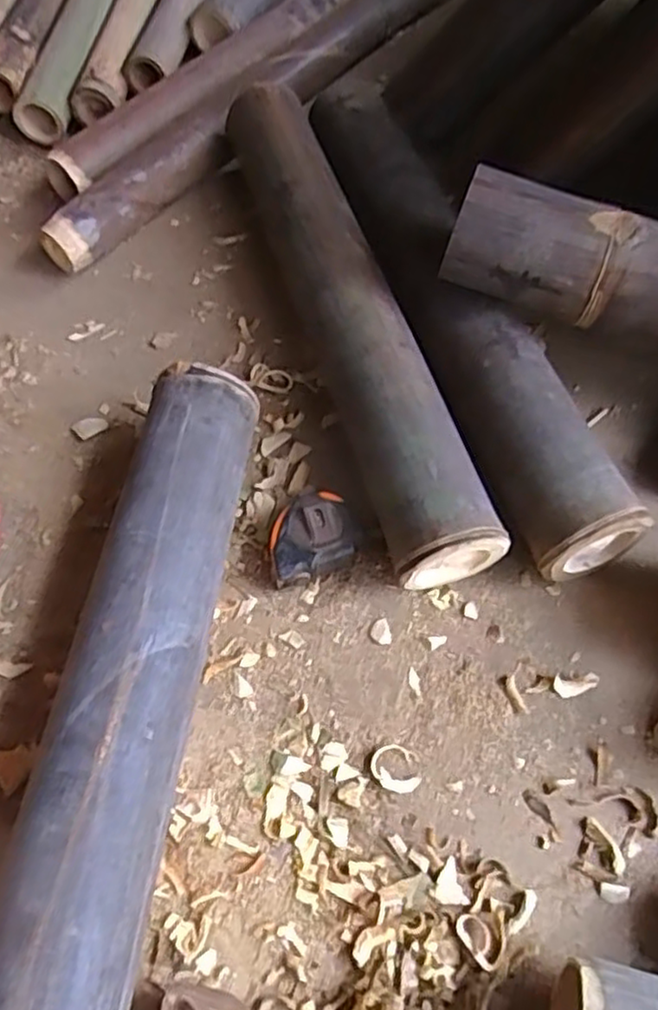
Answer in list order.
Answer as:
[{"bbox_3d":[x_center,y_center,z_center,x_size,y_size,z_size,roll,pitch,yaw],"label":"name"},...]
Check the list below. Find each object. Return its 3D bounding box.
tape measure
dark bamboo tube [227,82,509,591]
[{"bbox_3d":[-0.015,0.024,0.516,0.065,0.036,0.060,-15,63,-8],"label":"tape measure"},{"bbox_3d":[0.007,-0.174,0.595,0.076,0.088,0.521,-15,63,-8],"label":"dark bamboo tube"}]

